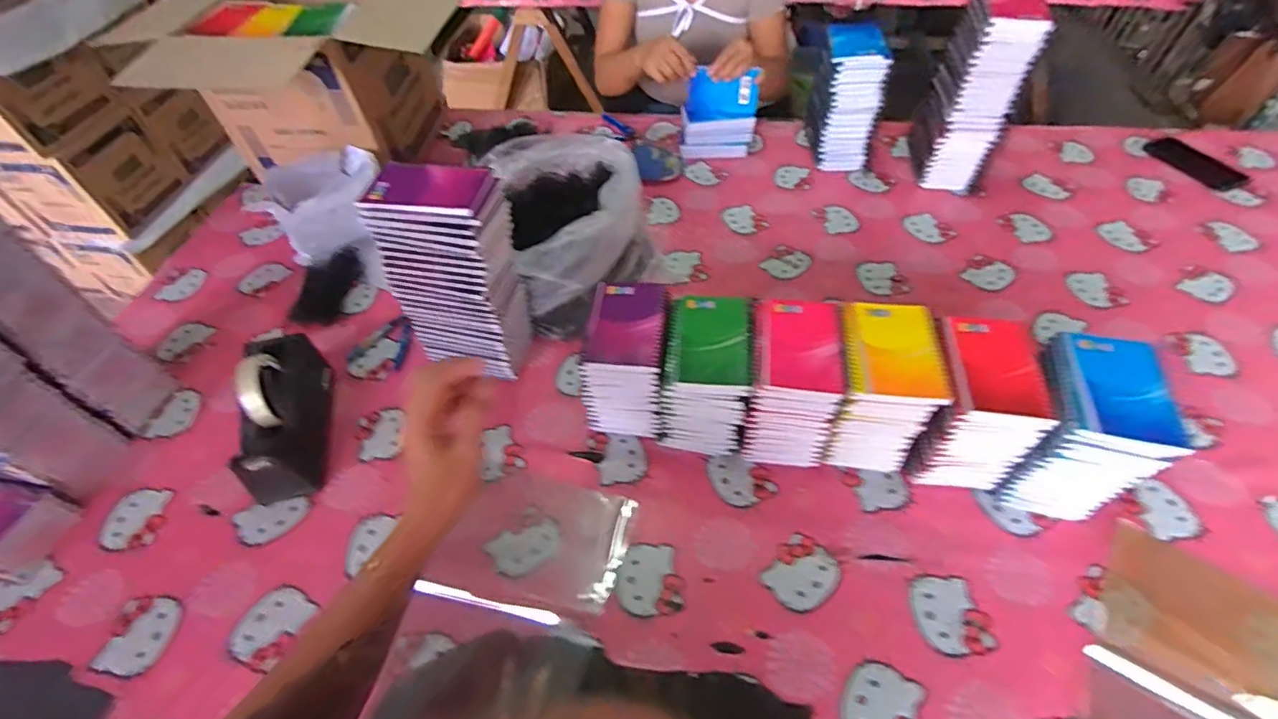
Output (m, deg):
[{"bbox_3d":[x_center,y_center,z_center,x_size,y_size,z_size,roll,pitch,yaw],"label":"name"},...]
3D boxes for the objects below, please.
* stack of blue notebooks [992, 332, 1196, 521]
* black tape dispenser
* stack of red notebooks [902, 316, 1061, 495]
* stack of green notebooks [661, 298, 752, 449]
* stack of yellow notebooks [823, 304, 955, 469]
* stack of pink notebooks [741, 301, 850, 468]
[{"bbox_3d":[0.472,0.077,0.607,0.099,0.175,0.128,11,53,11],"label":"stack of blue notebooks"},{"bbox_3d":[-0.457,0.068,0.701,0.075,0.118,0.205,-8,52,-4],"label":"black tape dispenser"},{"bbox_3d":[0.377,0.055,0.637,0.101,0.162,0.133,6,52,7],"label":"stack of red notebooks"},{"bbox_3d":[0.080,0.024,0.676,0.097,0.157,0.122,3,52,5],"label":"stack of green notebooks"},{"bbox_3d":[0.276,0.035,0.657,0.097,0.165,0.133,5,52,6],"label":"stack of yellow notebooks"},{"bbox_3d":[0.180,0.031,0.664,0.098,0.164,0.133,5,52,6],"label":"stack of pink notebooks"}]

